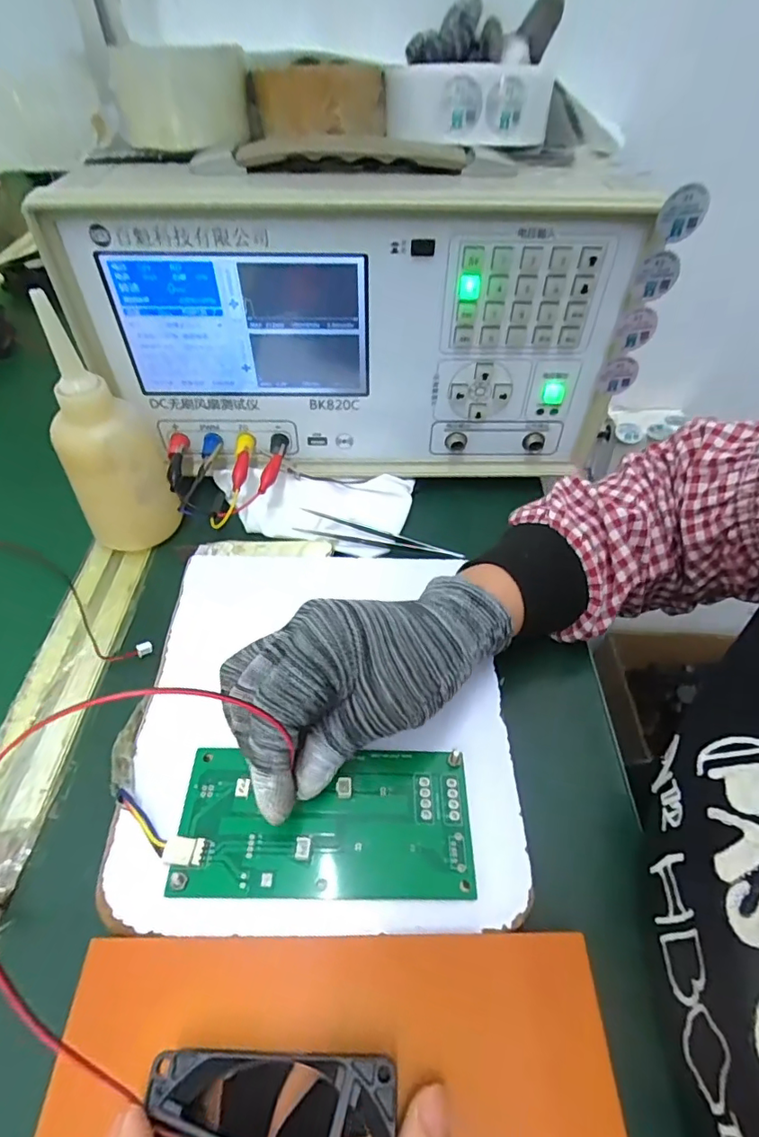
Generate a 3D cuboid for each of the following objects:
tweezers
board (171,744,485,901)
[{"bbox_3d":[0.000,-0.020,0.377,0.118,0.005,0.018,15,69,10],"label":"tweezers"},{"bbox_3d":[-0.025,0.116,0.247,0.135,0.007,0.064,0,48,0],"label":"board"}]

